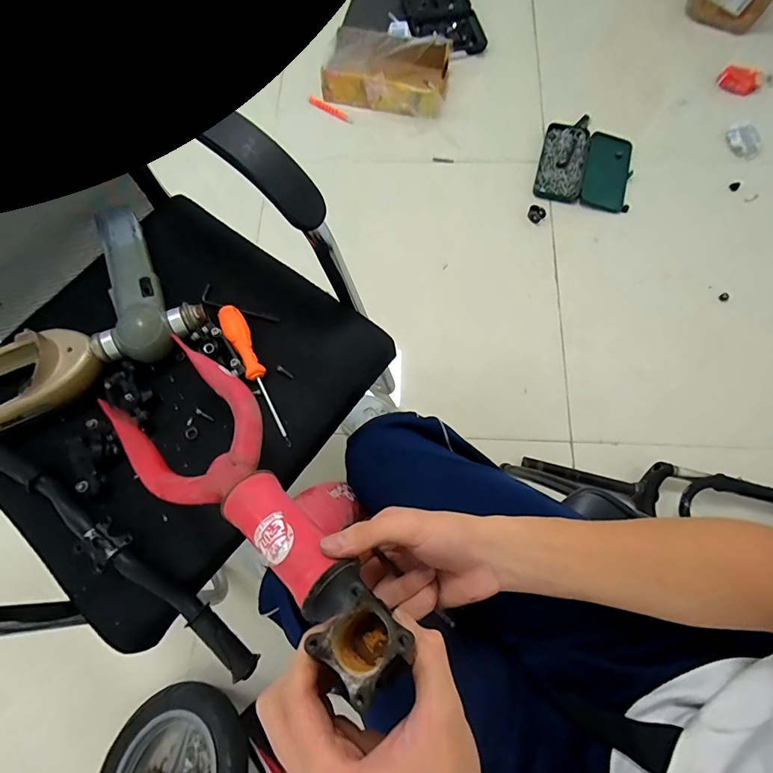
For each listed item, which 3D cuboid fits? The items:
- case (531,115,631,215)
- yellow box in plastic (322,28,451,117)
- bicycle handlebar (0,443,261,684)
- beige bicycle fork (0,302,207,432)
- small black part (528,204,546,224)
[{"bbox_3d":[0.560,-0.632,1.174,0.250,0.033,0.301,15,74,6],"label":"case"},{"bbox_3d":[0.003,-0.929,1.236,0.363,0.132,0.225,16,74,7],"label":"yellow box in plastic"},{"bbox_3d":[-0.297,0.191,0.471,0.399,0.082,0.036,35,77,12],"label":"bicycle handlebar"},{"bbox_3d":[-0.413,-0.031,0.525,0.372,0.058,0.118,-26,74,-6],"label":"beige bicycle fork"},{"bbox_3d":[0.401,-0.460,1.118,0.045,0.013,0.047,-1,73,2],"label":"small black part"}]

